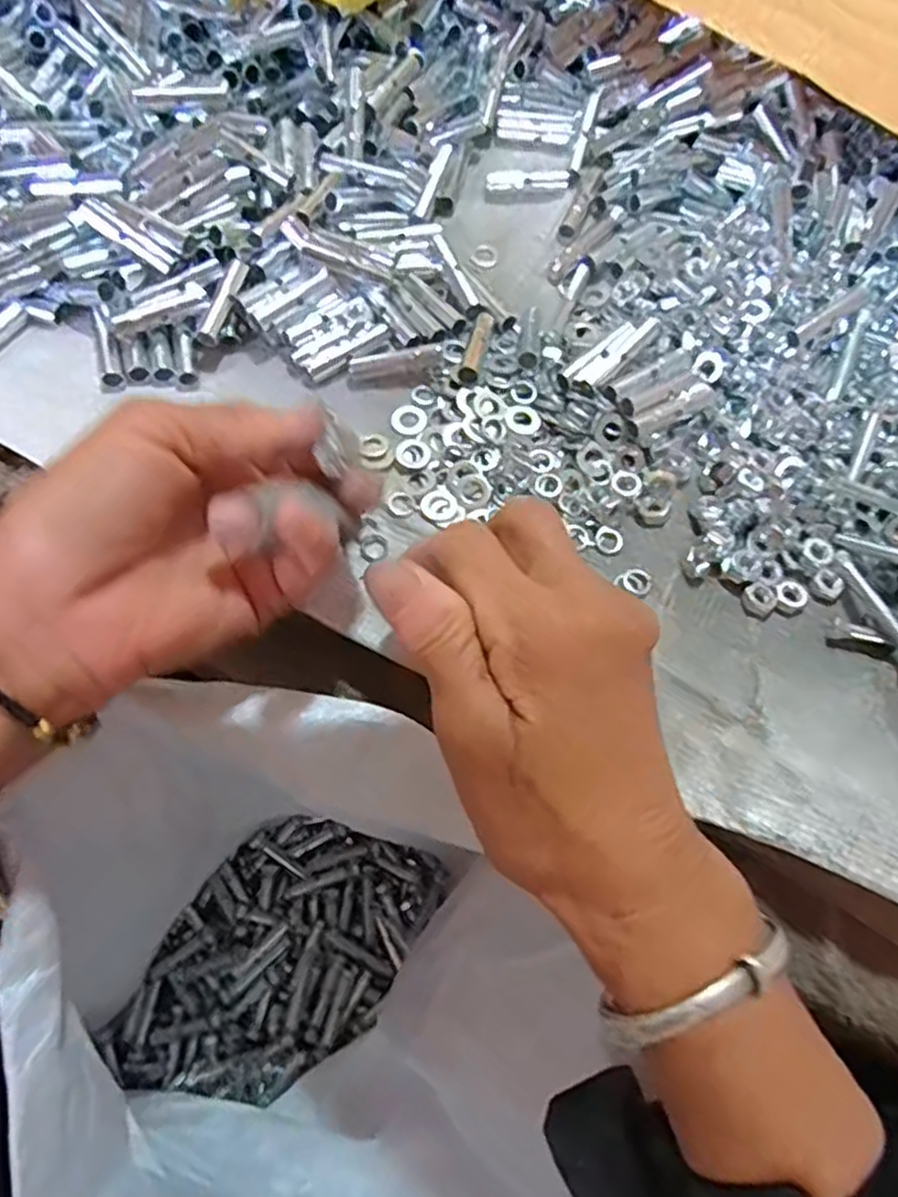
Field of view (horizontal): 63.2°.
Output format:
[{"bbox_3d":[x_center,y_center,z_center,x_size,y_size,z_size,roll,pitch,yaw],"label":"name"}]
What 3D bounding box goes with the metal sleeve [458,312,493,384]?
[{"bbox_3d":[0.013,-0.115,0.333,0.009,0.007,0.044,14,56,3],"label":"metal sleeve"}]

